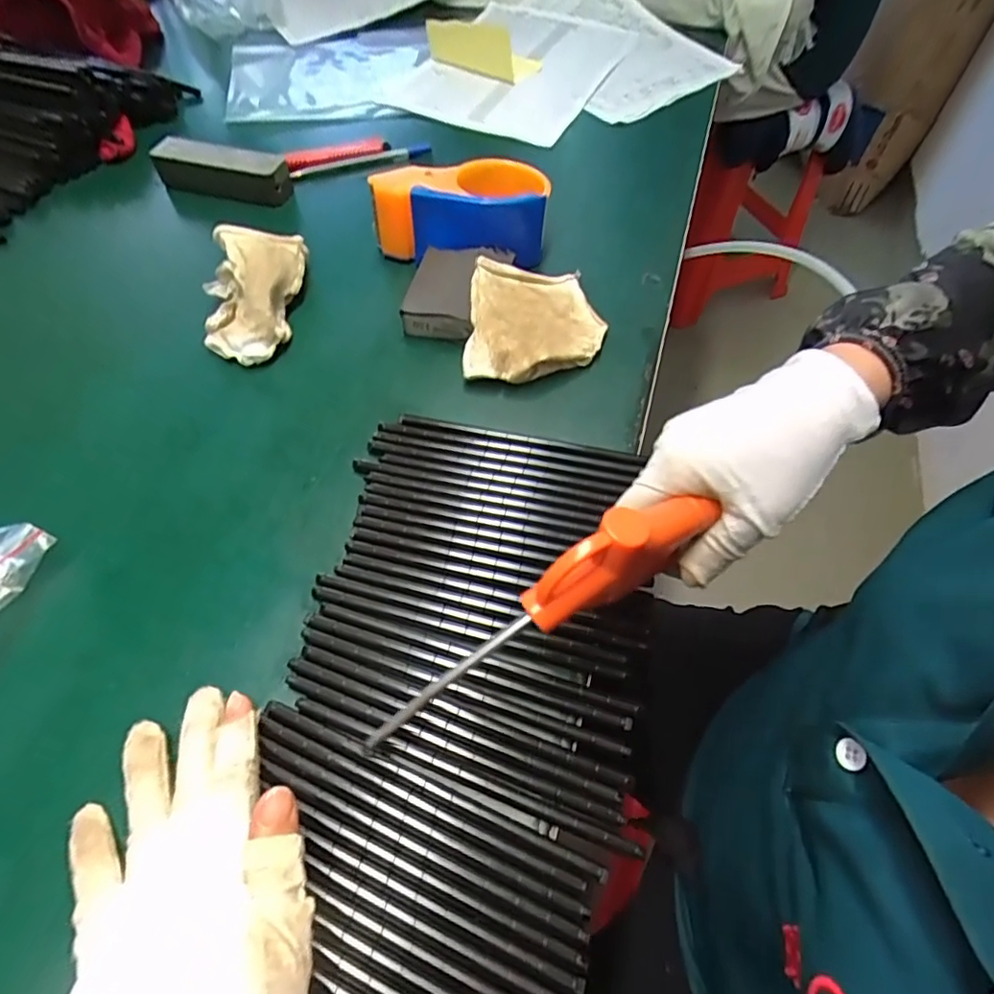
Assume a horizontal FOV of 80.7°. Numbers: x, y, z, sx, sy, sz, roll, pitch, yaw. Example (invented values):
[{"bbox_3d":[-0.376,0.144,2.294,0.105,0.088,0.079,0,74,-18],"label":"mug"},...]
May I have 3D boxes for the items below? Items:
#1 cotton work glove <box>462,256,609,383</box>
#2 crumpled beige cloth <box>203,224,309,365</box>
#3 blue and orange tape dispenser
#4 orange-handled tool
[{"bbox_3d":[0.028,-0.128,0.417,0.093,0.033,0.105,2,57,3],"label":"cotton work glove"},{"bbox_3d":[-0.184,-0.151,0.432,0.068,0.046,0.115,0,57,-1],"label":"crumpled beige cloth"},{"bbox_3d":[-0.027,-0.229,0.470,0.133,0.062,0.076,7,57,4],"label":"blue and orange tape dispenser"},{"bbox_3d":[0.017,0.050,0.252,0.177,0.046,0.021,-35,61,2],"label":"orange-handled tool"}]

